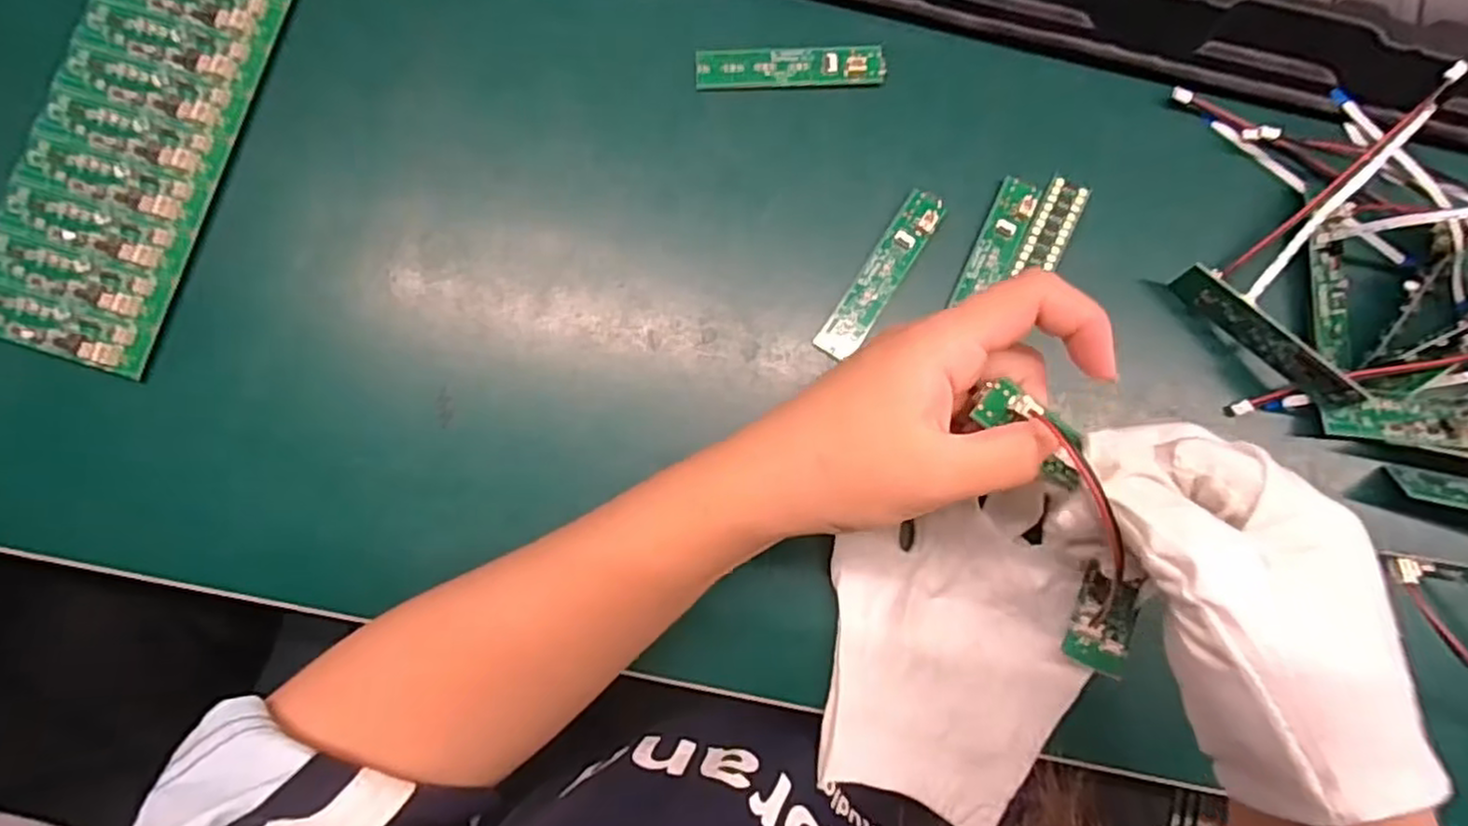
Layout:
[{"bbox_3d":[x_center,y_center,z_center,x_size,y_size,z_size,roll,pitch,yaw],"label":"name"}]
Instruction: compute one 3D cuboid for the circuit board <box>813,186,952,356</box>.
[{"bbox_3d":[0.065,-0.060,0.309,0.019,0.009,0.082,33,86,2],"label":"circuit board"}]

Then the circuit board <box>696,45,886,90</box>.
[{"bbox_3d":[0.025,-0.155,0.317,0.083,0.007,0.018,-2,86,-1],"label":"circuit board"}]

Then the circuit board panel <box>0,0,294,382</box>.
[{"bbox_3d":[-0.257,-0.117,0.304,0.082,0.007,0.191,17,86,1],"label":"circuit board panel"}]

